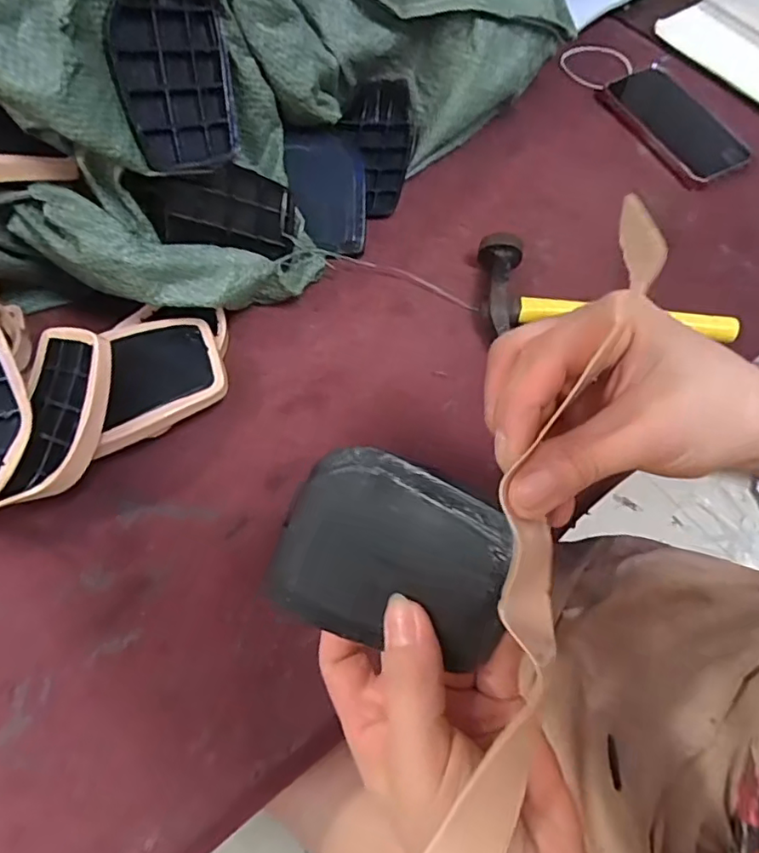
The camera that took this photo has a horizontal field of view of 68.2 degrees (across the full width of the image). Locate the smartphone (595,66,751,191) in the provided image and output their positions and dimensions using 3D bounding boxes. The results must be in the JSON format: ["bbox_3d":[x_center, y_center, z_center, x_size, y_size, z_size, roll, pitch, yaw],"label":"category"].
[{"bbox_3d":[0.284,-0.296,0.551,0.090,0.014,0.148,-28,69,-13],"label":"smartphone"}]

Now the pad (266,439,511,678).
[{"bbox_3d":[0.003,0.051,0.233,0.104,0.015,0.076,10,91,31],"label":"pad"}]

